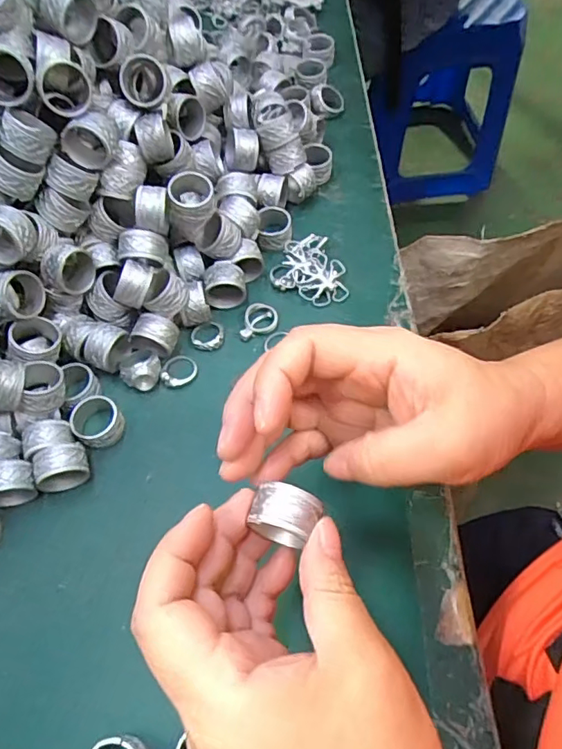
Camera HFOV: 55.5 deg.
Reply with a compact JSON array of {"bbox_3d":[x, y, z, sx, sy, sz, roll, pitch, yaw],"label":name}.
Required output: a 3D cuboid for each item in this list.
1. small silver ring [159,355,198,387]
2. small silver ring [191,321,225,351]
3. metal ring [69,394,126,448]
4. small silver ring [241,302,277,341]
[{"bbox_3d":[-0.064,-0.003,0.336,0.022,0.006,0.022,-1,62,1],"label":"small silver ring"},{"bbox_3d":[-0.048,-0.025,0.346,0.021,0.006,0.020,-1,62,1],"label":"small silver ring"},{"bbox_3d":[-0.108,0.028,0.314,0.027,0.017,0.030,-39,68,-17],"label":"metal ring"},{"bbox_3d":[-0.014,-0.035,0.351,0.022,0.005,0.028,10,63,7],"label":"small silver ring"}]

